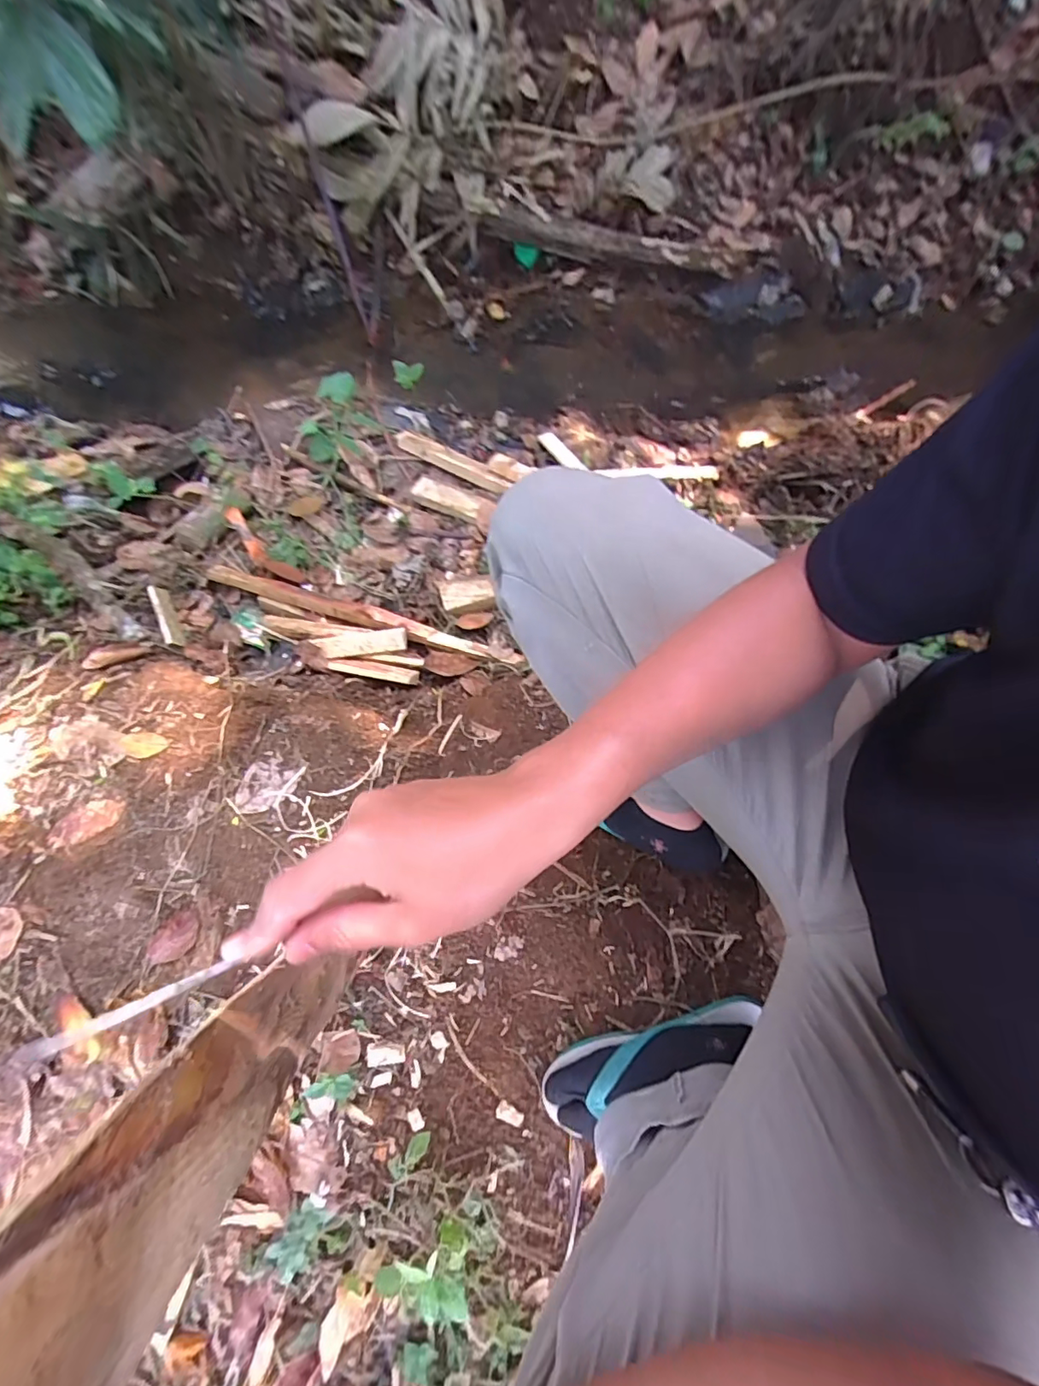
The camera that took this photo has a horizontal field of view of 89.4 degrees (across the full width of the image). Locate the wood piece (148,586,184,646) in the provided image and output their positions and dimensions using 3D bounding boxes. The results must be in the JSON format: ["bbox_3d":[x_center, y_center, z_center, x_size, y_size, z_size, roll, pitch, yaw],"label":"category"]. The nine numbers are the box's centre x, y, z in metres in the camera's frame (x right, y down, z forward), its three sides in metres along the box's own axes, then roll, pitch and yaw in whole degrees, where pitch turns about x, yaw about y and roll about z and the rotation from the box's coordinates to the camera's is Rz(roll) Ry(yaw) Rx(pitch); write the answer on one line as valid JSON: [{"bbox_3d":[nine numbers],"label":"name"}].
[{"bbox_3d":[-0.700,-0.153,1.041,0.034,0.010,0.152,-14,64,-40],"label":"wood piece"}]

